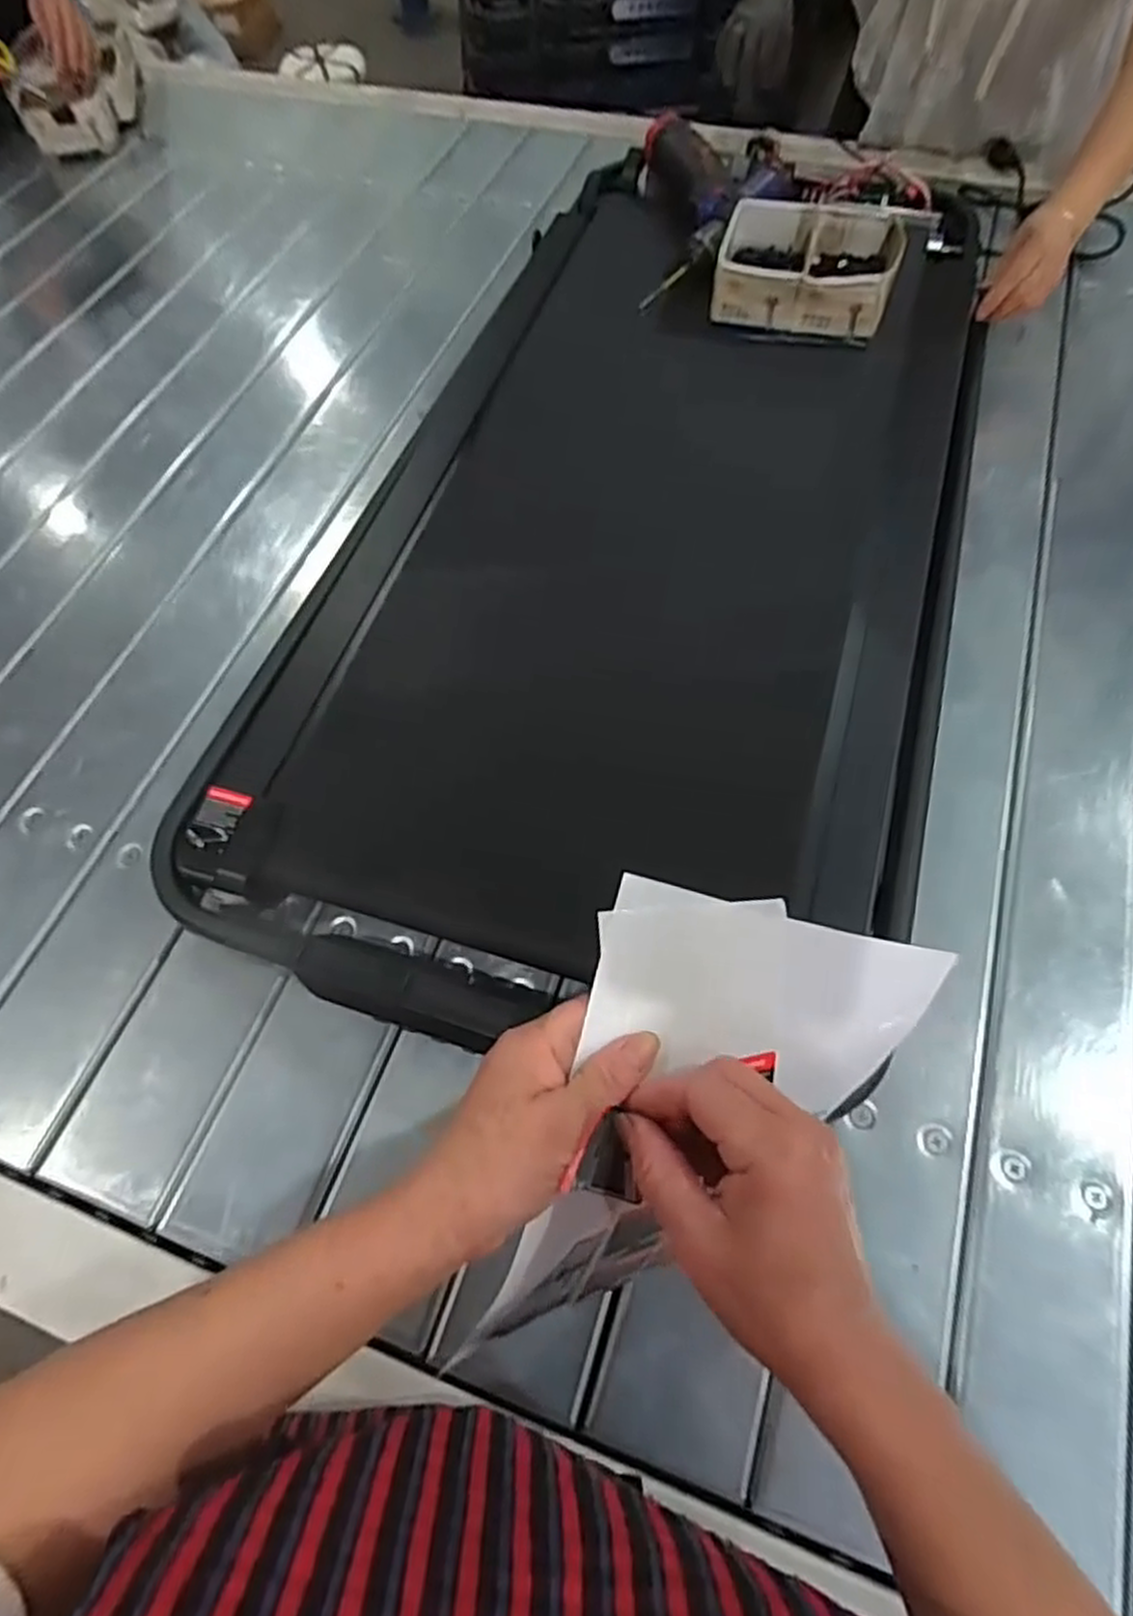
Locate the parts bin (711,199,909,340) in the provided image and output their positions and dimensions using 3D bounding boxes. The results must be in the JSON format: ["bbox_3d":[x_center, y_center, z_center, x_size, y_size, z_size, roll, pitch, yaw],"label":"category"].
[{"bbox_3d":[0.255,-0.567,0.811,0.183,0.059,0.144,14,63,9],"label":"parts bin"}]

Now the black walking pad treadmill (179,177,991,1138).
[{"bbox_3d":[0.094,-0.263,0.737,0.512,0.107,0.986,15,63,11],"label":"black walking pad treadmill"}]

